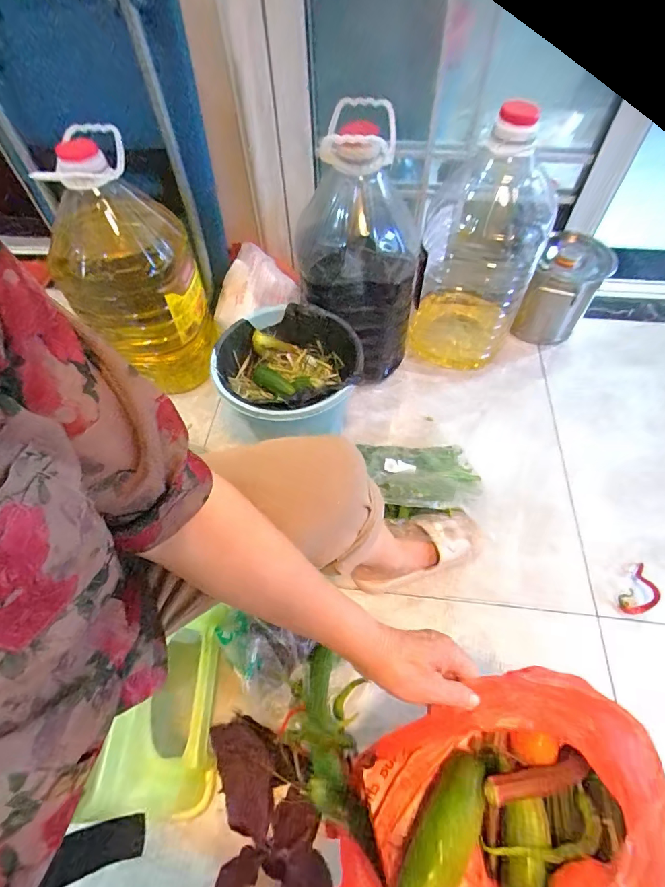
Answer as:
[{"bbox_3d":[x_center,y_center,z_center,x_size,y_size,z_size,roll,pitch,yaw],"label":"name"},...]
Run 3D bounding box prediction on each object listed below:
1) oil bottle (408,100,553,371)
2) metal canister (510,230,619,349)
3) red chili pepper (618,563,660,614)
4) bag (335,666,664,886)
[{"bbox_3d":[0.314,-0.416,0.884,0.217,0.500,0.230,13,59,9],"label":"oil bottle"},{"bbox_3d":[0.564,-0.371,1.023,0.150,0.198,0.193,23,61,15],"label":"metal canister"},{"bbox_3d":[0.554,0.257,0.727,0.039,0.047,0.109,37,66,21],"label":"red chili pepper"},{"bbox_3d":[0.186,0.400,0.341,0.266,0.134,0.328,-24,61,-13],"label":"bag"}]

